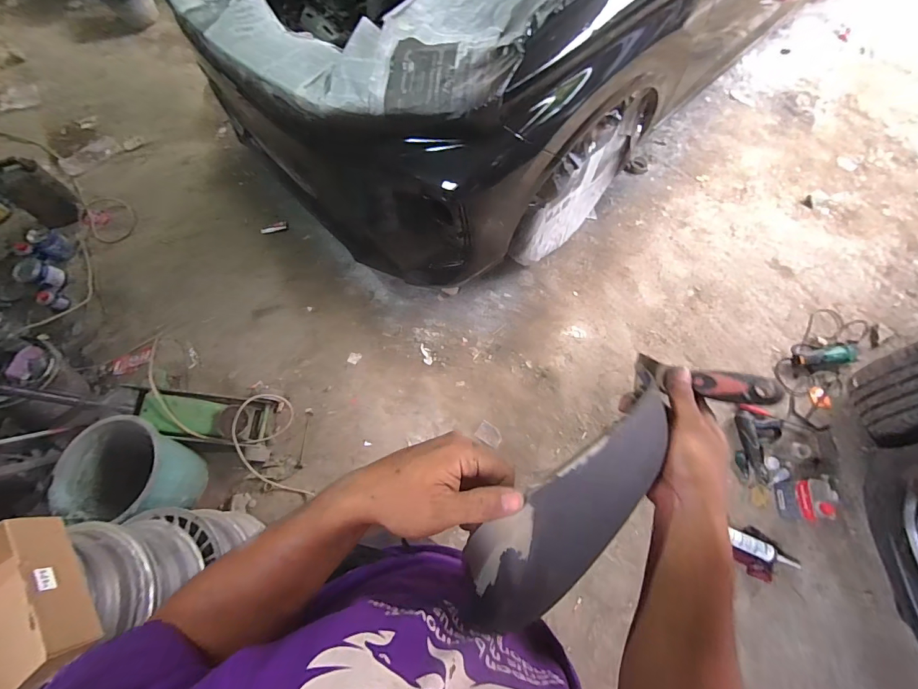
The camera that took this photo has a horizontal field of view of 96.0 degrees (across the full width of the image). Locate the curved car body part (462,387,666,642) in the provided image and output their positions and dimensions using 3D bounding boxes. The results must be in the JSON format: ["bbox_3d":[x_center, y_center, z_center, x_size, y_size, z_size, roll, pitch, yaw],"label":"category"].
[{"bbox_3d":[0.093,0.142,0.340,0.243,0.084,0.080,-45,72,-2],"label":"curved car body part"}]

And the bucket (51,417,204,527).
[{"bbox_3d":[-1.110,0.424,1.398,0.320,0.269,0.313,-1,67,2],"label":"bucket"}]

